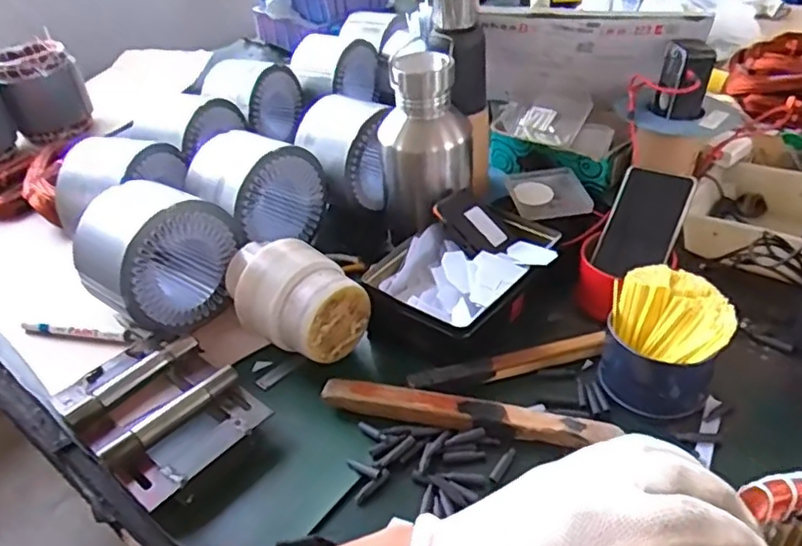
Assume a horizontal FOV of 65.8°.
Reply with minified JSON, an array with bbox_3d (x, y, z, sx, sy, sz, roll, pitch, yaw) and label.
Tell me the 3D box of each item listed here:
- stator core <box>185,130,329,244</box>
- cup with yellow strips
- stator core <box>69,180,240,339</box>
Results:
[{"bbox_3d":[-0.188,-0.110,0.818,0.106,0.124,0.155,22,45,33],"label":"stator core"},{"bbox_3d":[0.247,0.063,0.584,0.103,0.097,0.103,13,41,25],"label":"cup with yellow strips"},{"bbox_3d":[-0.285,-0.026,0.730,0.139,0.134,0.155,18,44,30],"label":"stator core"}]

